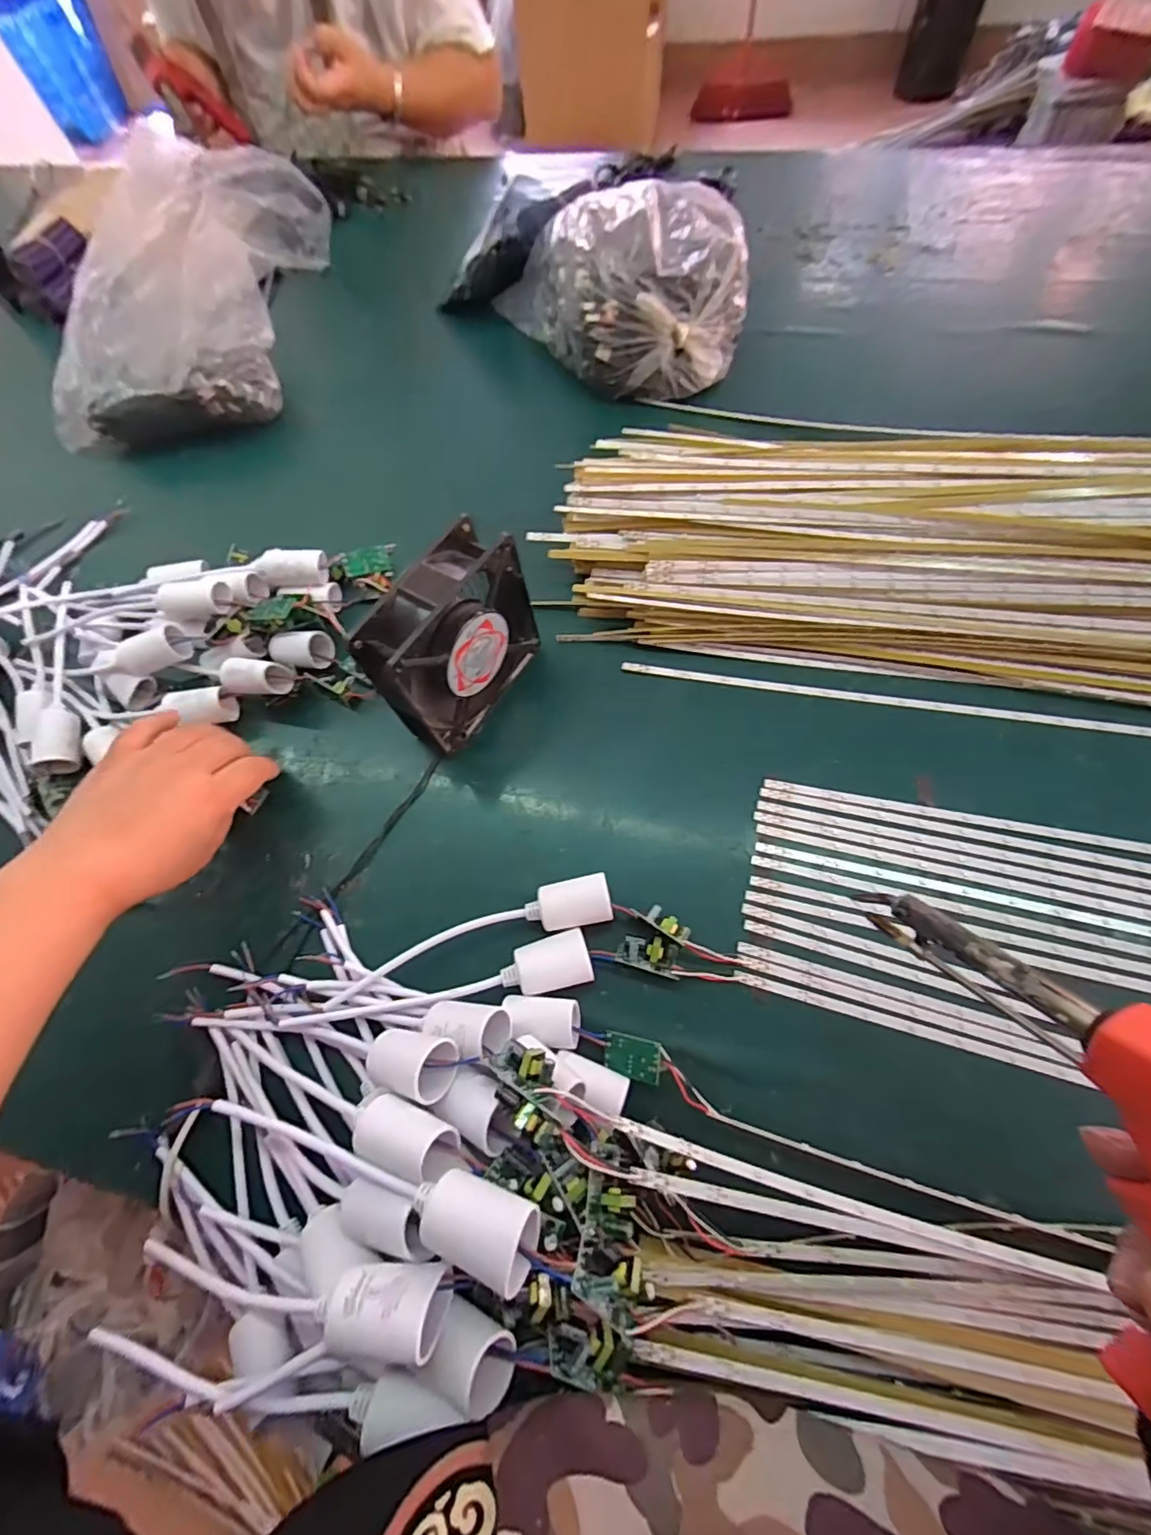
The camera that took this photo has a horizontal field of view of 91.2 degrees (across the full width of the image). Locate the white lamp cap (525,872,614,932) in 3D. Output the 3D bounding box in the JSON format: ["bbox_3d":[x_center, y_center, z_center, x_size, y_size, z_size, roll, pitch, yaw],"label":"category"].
[{"bbox_3d":[-0.005,0.088,0.360,0.052,0.028,0.029,-11,66,2],"label":"white lamp cap"}]

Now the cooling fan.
[{"bbox_3d":[-0.083,-0.085,0.390,0.044,0.119,0.126,29,73,17],"label":"cooling fan"}]

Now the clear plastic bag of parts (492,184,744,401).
[{"bbox_3d":[0.058,-0.485,0.559,0.190,0.105,0.251,-32,67,-7],"label":"clear plastic bag of parts"}]

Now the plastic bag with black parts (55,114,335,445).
[{"bbox_3d":[-0.419,-0.517,0.616,0.222,0.114,0.343,1,67,7],"label":"plastic bag with black parts"}]

